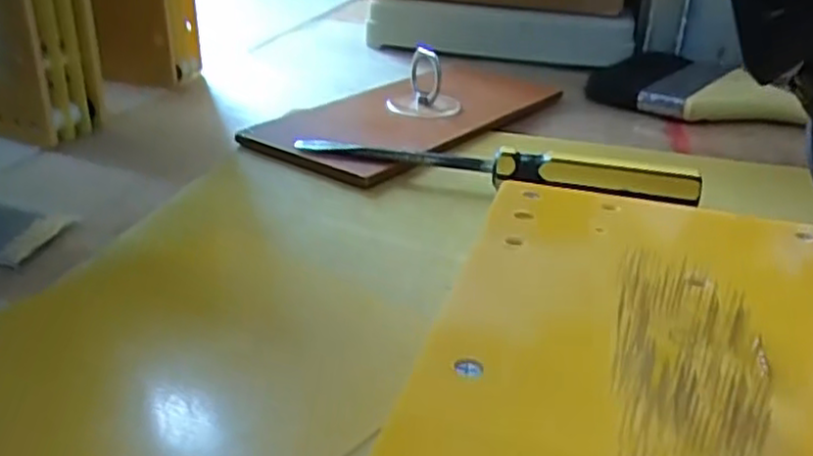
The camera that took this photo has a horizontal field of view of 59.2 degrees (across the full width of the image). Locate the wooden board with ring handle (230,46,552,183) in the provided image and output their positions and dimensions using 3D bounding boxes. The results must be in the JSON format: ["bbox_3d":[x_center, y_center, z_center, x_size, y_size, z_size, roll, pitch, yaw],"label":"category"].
[{"bbox_3d":[0.008,-0.071,0.385,0.084,0.027,0.191,19,31,29],"label":"wooden board with ring handle"}]

